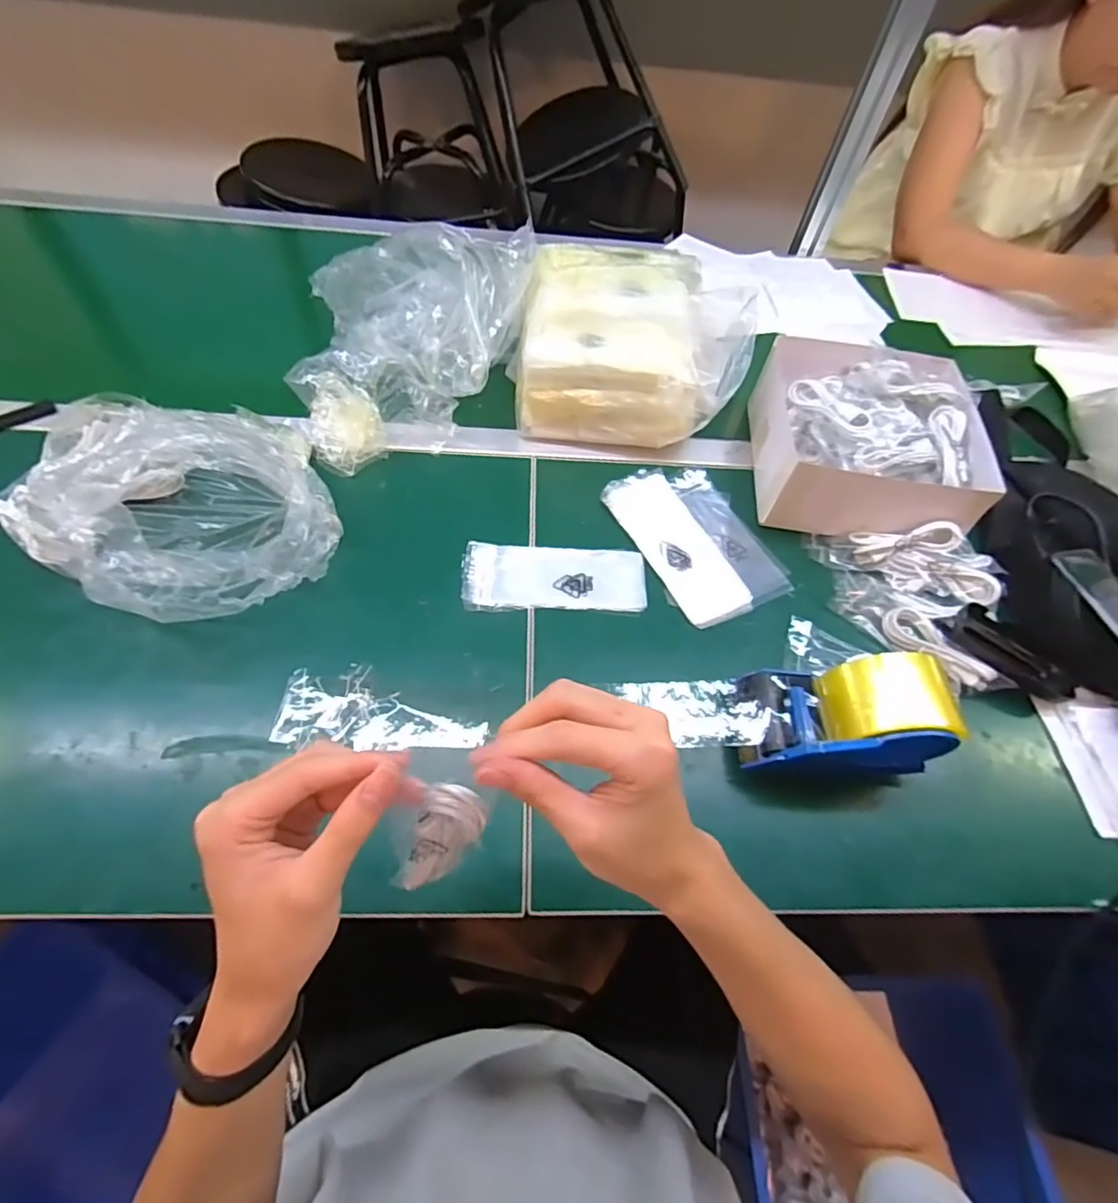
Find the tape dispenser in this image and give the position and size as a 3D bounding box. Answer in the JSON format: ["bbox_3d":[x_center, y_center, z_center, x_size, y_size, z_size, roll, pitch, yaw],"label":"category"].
[{"bbox_3d":[0.217,0.089,0.447,0.145,0.101,0.079,2,60,-3],"label":"tape dispenser"}]

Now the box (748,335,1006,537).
[{"bbox_3d":[0.323,-0.174,0.618,0.210,0.084,0.216,6,60,-1],"label":"box"}]

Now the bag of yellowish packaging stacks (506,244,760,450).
[{"bbox_3d":[0.080,-0.295,0.651,0.236,0.123,0.219,8,60,0],"label":"bag of yellowish packaging stacks"}]

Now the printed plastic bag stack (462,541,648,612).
[{"bbox_3d":[-0.003,-0.023,0.554,0.171,0.004,0.071,2,60,-3],"label":"printed plastic bag stack"}]

